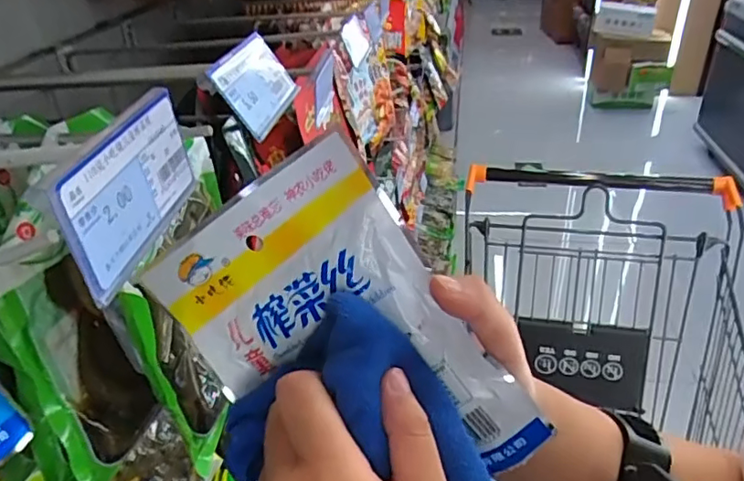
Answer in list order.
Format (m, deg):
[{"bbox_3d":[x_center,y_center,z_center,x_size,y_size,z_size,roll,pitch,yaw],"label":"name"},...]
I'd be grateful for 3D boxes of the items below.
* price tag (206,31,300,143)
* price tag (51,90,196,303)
[{"bbox_3d":[-0.061,-0.085,0.310,0.004,0.041,0.073,-24,26,24],"label":"price tag"},{"bbox_3d":[-0.081,-0.020,0.197,0.004,0.041,0.078,1,33,6],"label":"price tag"}]

